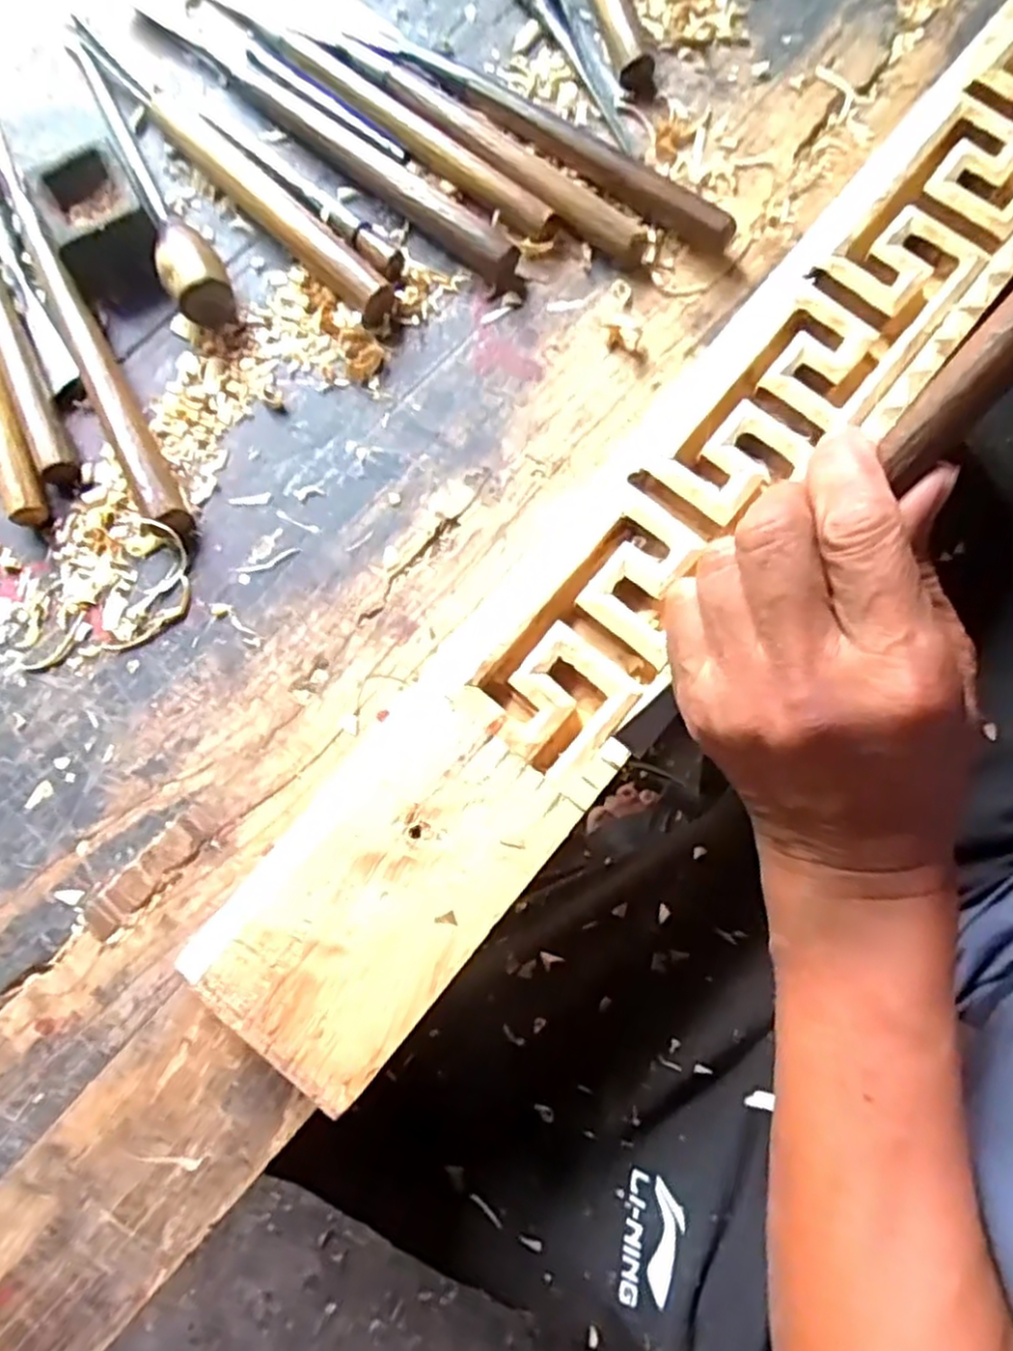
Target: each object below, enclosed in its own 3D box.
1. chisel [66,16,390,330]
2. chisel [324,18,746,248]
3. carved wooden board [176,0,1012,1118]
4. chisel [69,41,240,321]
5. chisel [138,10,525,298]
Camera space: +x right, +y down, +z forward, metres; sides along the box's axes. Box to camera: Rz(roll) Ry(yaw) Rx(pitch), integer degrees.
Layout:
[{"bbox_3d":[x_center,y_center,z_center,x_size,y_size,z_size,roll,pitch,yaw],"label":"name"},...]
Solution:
[{"bbox_3d":[-0.133,-0.245,0.367,0.220,0.016,0.026,44,83,9],"label":"chisel"},{"bbox_3d":[0.010,-0.265,0.366,0.225,0.018,0.019,34,81,7],"label":"chisel"},{"bbox_3d":[0.103,-0.105,0.327,0.086,0.032,0.611,38,82,8],"label":"carved wooden board"},{"bbox_3d":[-0.180,-0.241,0.365,0.026,0.025,0.178,-31,80,-5],"label":"chisel"},{"bbox_3d":[-0.087,-0.262,0.370,0.243,0.017,0.020,39,82,8],"label":"chisel"}]

